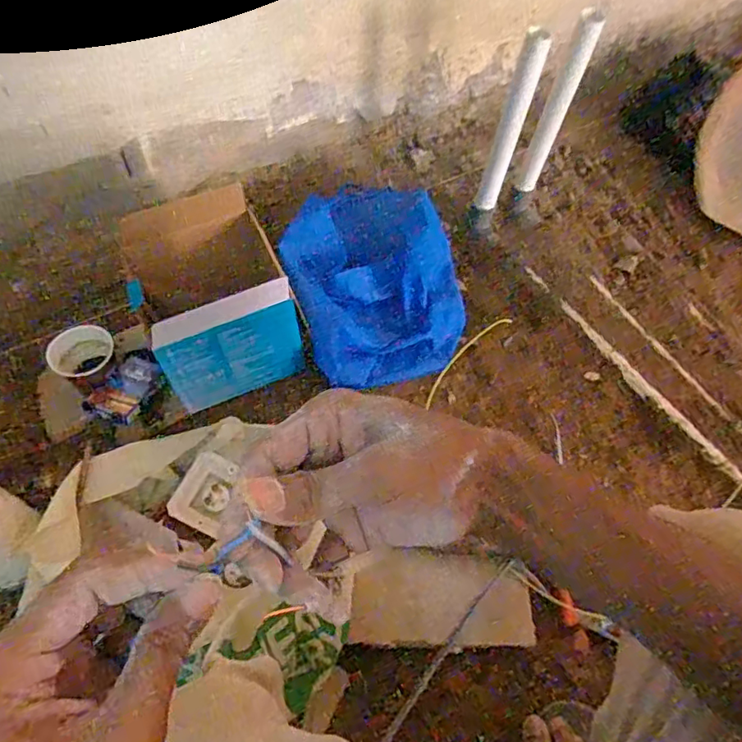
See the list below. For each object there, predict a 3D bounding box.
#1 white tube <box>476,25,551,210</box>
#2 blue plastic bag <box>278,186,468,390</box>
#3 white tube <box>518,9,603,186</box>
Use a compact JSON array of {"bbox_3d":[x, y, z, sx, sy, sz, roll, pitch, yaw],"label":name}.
[{"bbox_3d":[0.196,-0.342,0.803,0.037,0.277,0.029,17,61,7],"label":"white tube"},{"bbox_3d":[0.016,-0.136,0.835,0.252,0.144,0.276,-19,63,-13],"label":"blue plastic bag"},{"bbox_3d":[0.267,-0.375,0.816,0.031,0.272,0.030,13,60,4],"label":"white tube"}]

